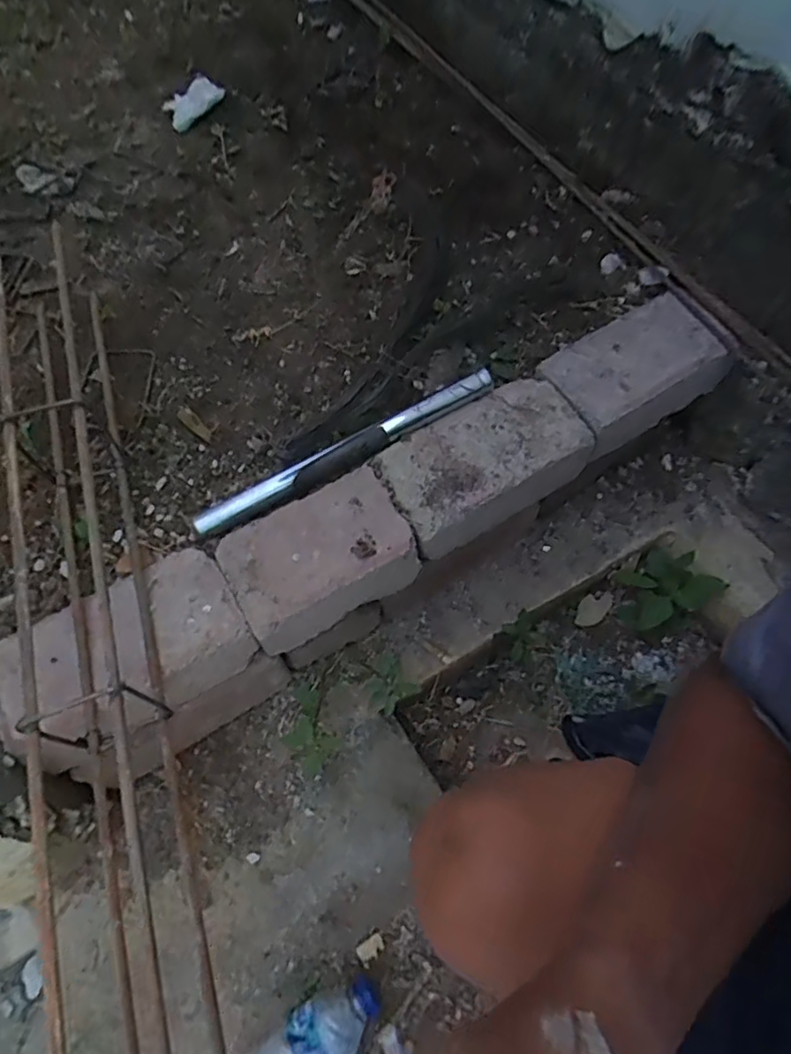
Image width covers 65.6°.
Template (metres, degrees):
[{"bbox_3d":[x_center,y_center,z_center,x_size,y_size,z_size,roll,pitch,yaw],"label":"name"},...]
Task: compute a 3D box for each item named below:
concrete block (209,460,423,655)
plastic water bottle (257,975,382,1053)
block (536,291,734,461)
[{"bbox_3d":[-0.073,0.035,0.603,0.170,0.082,0.114,-29,64,-14],"label":"concrete block"},{"bbox_3d":[-0.078,0.472,0.558,0.140,0.048,0.059,-29,64,-14],"label":"plastic water bottle"},{"bbox_3d":[0.256,-0.169,0.676,0.182,0.073,0.108,-29,64,-14],"label":"block"}]

